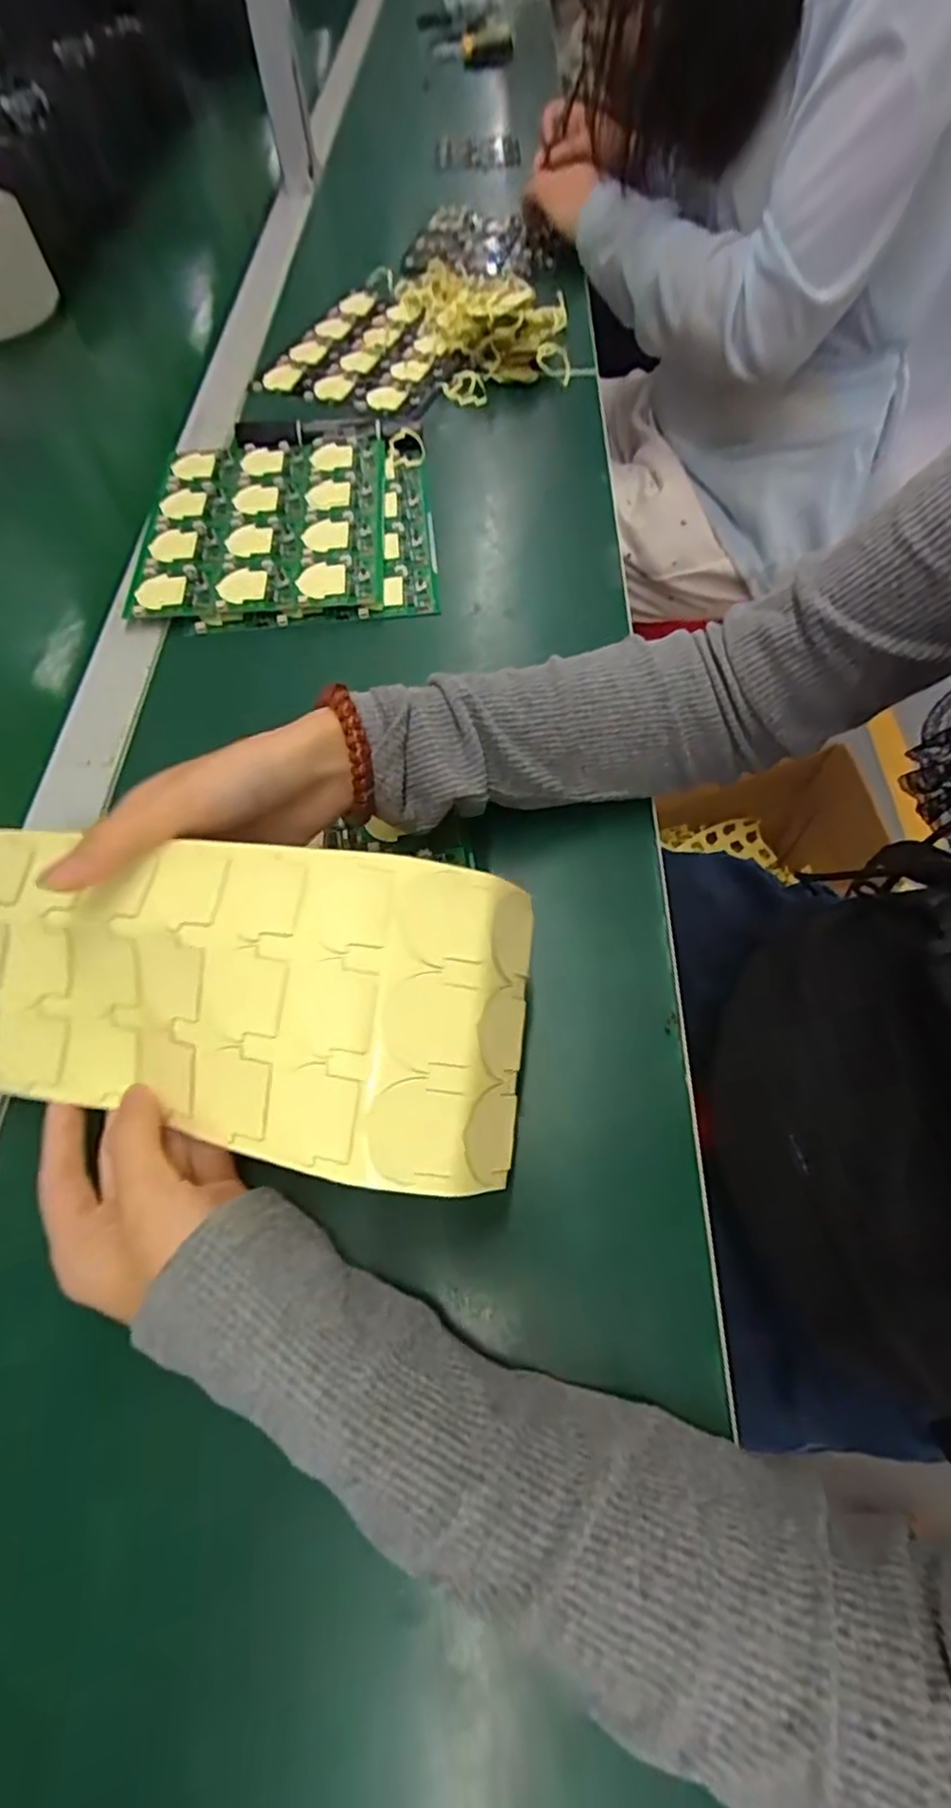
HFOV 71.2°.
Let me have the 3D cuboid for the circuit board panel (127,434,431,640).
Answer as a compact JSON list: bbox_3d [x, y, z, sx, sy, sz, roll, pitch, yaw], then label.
[{"bbox_3d":[-0.131,-0.267,0.463,0.195,0.011,0.188,-5,63,-4],"label":"circuit board panel"}]

